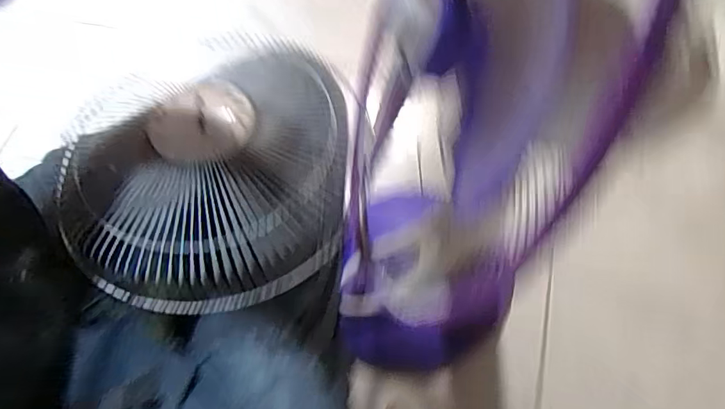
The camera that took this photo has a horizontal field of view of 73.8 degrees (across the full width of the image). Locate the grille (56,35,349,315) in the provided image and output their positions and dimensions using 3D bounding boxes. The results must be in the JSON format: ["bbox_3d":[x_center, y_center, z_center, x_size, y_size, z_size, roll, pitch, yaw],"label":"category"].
[{"bbox_3d":[-0.161,-0.051,0.519,0.308,0.092,0.328,-1,64,1],"label":"grille"}]

